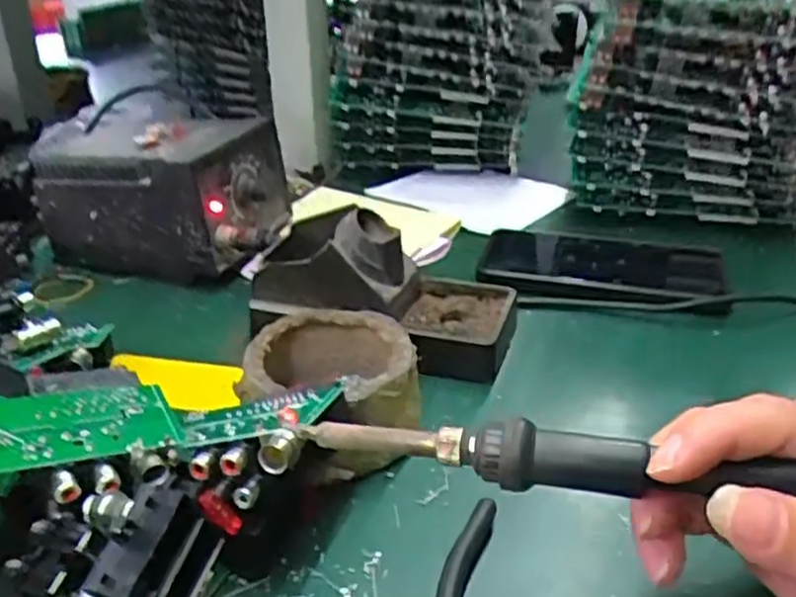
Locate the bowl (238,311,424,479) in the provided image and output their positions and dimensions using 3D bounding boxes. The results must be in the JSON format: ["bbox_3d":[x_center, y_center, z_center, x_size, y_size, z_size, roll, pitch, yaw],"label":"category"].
[{"bbox_3d":[-0.031,0.045,0.362,0.082,0.047,0.088,-1,29,0],"label":"bowl"}]

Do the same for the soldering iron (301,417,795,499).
[{"bbox_3d":[0.069,0.052,0.230,0.205,0.015,0.014,3,29,15],"label":"soldering iron"}]

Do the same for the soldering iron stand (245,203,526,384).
[{"bbox_3d":[-0.011,-0.008,0.436,0.158,0.070,0.082,8,30,16],"label":"soldering iron stand"}]

